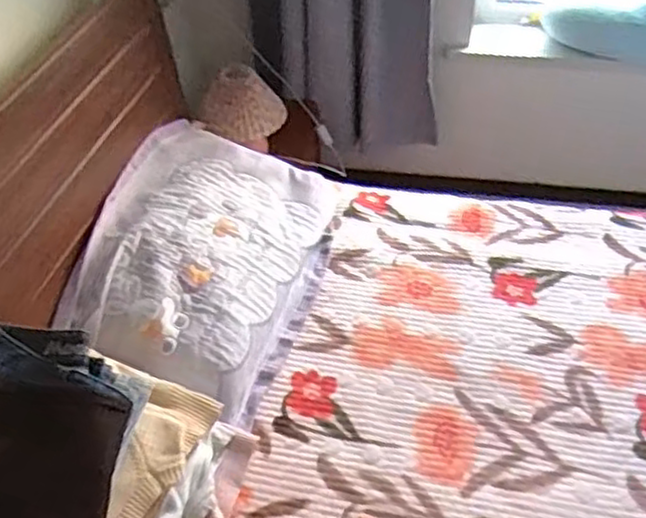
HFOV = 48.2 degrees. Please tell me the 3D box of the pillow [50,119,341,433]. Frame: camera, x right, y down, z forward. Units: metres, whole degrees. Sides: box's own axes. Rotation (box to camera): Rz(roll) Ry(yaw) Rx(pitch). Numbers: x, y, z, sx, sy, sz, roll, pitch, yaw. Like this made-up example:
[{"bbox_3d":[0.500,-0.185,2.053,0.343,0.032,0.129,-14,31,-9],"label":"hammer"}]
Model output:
[{"bbox_3d":[-0.213,-0.014,1.409,0.396,0.174,0.646,7,45,9],"label":"pillow"}]

